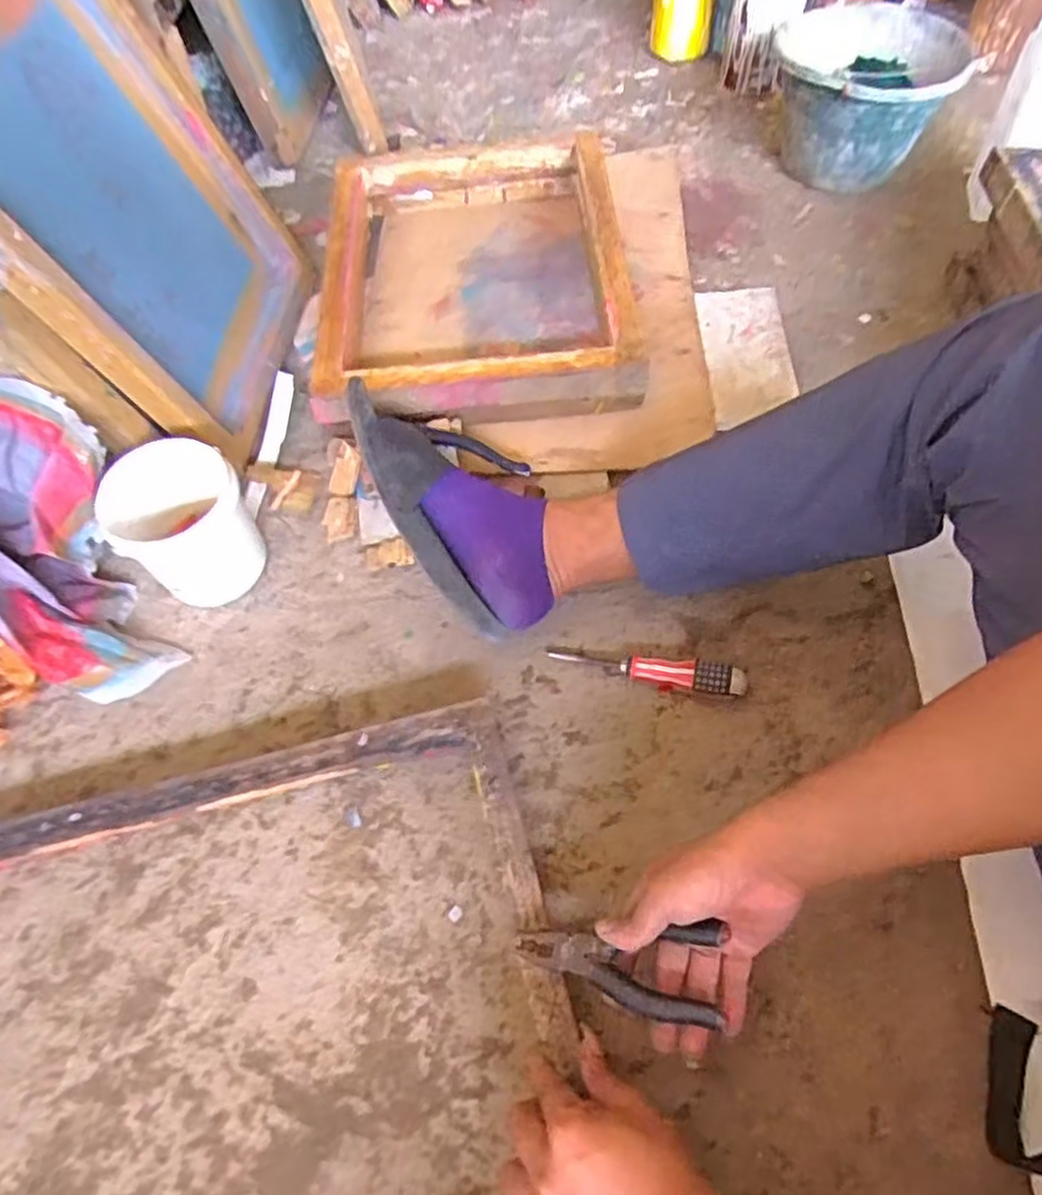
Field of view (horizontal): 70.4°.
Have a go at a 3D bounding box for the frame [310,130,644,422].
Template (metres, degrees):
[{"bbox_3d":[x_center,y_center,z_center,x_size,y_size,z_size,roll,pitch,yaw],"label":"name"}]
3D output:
[{"bbox_3d":[-0.058,-0.403,0.919,0.360,0.073,0.435,-4,58,1],"label":"frame"}]

